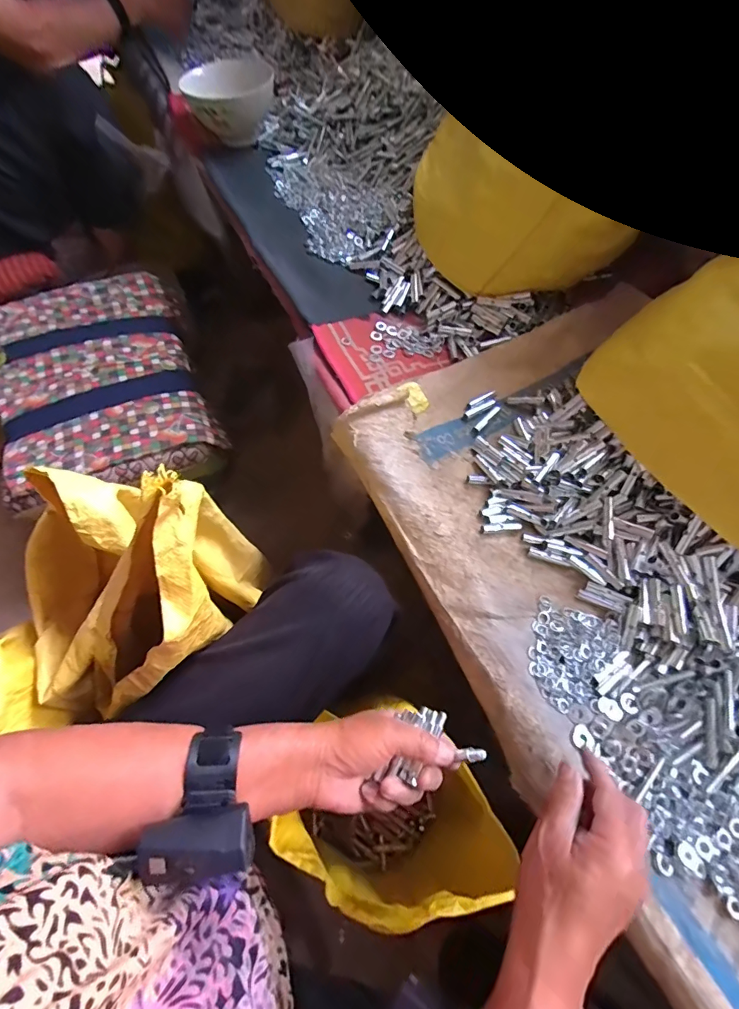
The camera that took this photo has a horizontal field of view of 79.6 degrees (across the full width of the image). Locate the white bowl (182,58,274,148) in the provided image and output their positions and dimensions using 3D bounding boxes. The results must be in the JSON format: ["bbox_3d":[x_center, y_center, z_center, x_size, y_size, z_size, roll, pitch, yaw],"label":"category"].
[{"bbox_3d":[-0.223,-0.651,0.729,0.135,0.078,0.135,-17,66,-10],"label":"white bowl"}]

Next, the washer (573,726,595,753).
[{"bbox_3d":[0.185,0.201,0.384,0.018,0.004,0.018,-3,57,5],"label":"washer"}]

